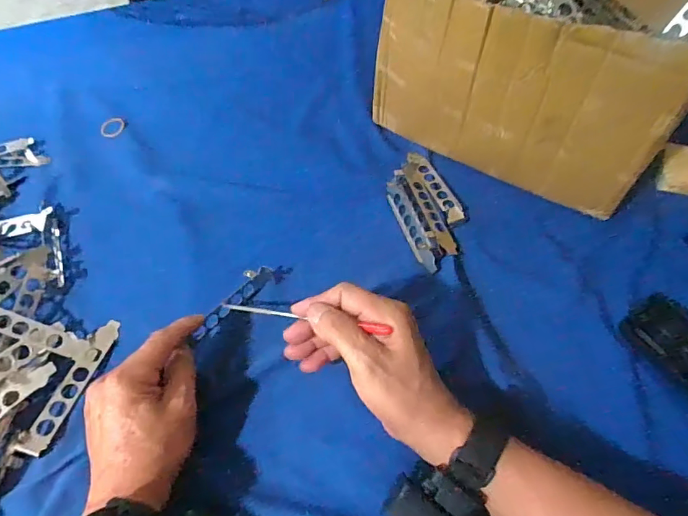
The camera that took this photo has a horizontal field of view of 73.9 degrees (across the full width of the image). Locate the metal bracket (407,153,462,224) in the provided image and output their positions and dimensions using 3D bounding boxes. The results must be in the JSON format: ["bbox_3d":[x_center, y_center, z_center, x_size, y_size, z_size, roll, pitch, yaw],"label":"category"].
[{"bbox_3d":[0.099,-0.083,0.509,0.021,0.013,0.108,-18,58,-12],"label":"metal bracket"}]

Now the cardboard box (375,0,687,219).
[{"bbox_3d":[0.198,-0.212,0.485,0.313,0.194,0.210,25,60,16],"label":"cardboard box"}]

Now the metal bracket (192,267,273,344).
[{"bbox_3d":[-0.104,0.040,0.421,0.021,0.009,0.095,33,58,20],"label":"metal bracket"}]

